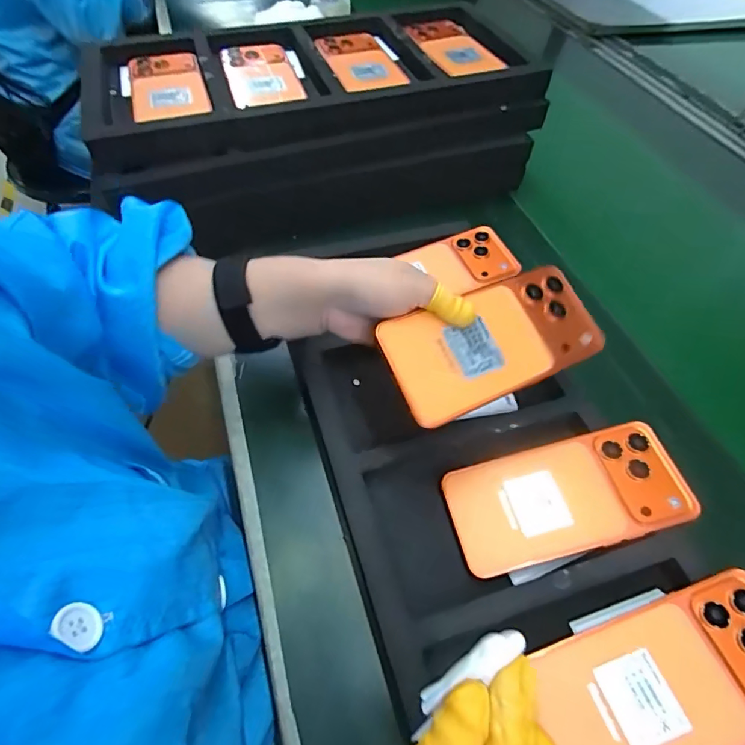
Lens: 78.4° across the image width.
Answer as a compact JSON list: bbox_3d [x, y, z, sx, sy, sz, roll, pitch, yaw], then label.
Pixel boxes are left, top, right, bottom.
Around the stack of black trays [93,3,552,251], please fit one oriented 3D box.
[{"bbox_3d":[-0.061,-0.302,0.543,0.470,0.121,0.255,-12,56,-13],"label":"stack of black trays"}]

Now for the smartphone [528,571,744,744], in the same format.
[{"bbox_3d":[0.173,0.177,0.262,0.151,0.007,0.074,-20,59,-3],"label":"smartphone"}]

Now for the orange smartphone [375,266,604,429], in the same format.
[{"bbox_3d":[0.087,-0.023,0.315,0.160,0.007,0.074,-21,75,-19],"label":"orange smartphone"}]

